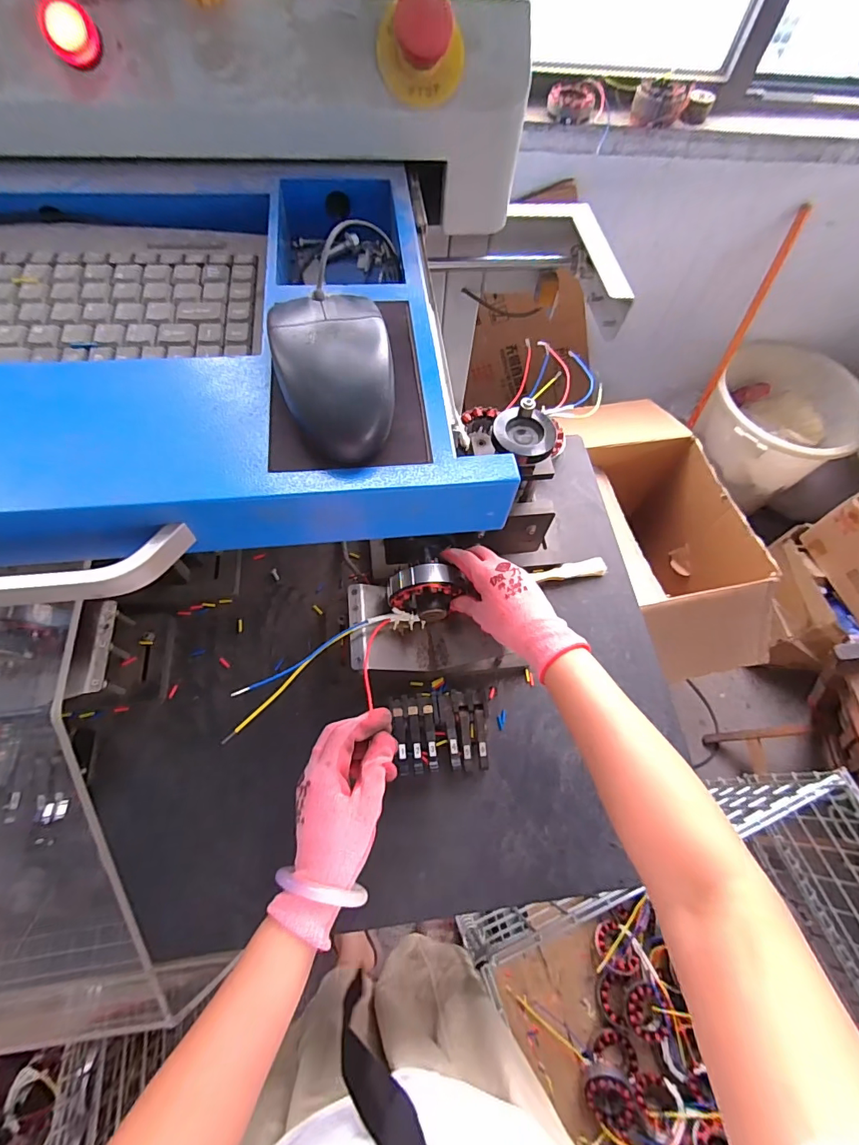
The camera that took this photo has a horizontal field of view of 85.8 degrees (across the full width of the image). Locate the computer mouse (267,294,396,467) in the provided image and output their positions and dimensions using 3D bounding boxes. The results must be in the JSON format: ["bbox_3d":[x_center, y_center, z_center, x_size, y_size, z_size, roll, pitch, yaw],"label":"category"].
[{"bbox_3d":[-0.047,-0.101,0.232,0.055,0.032,0.085,-10,65,-8],"label":"computer mouse"}]

